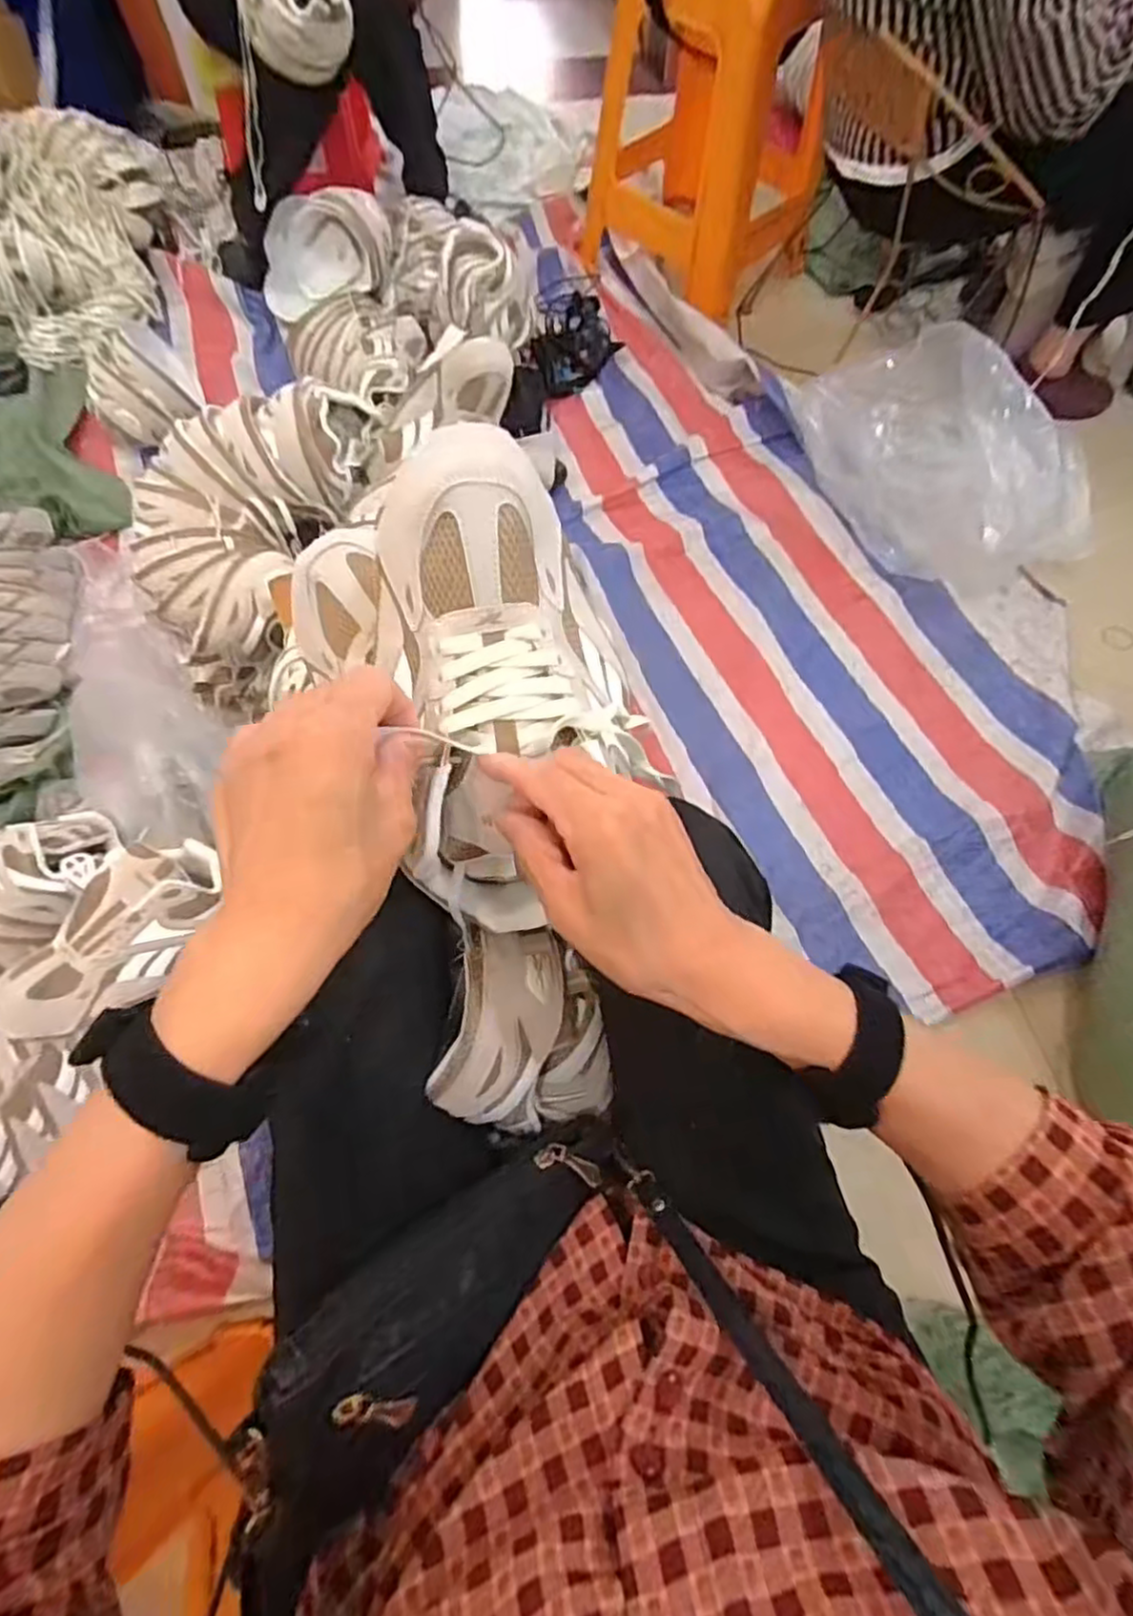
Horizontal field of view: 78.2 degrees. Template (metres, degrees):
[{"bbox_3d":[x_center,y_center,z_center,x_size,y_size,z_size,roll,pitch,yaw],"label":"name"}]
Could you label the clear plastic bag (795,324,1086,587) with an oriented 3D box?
[{"bbox_3d":[0.604,-0.581,1.161,0.285,0.254,0.491,-32,70,-15],"label":"clear plastic bag"}]

